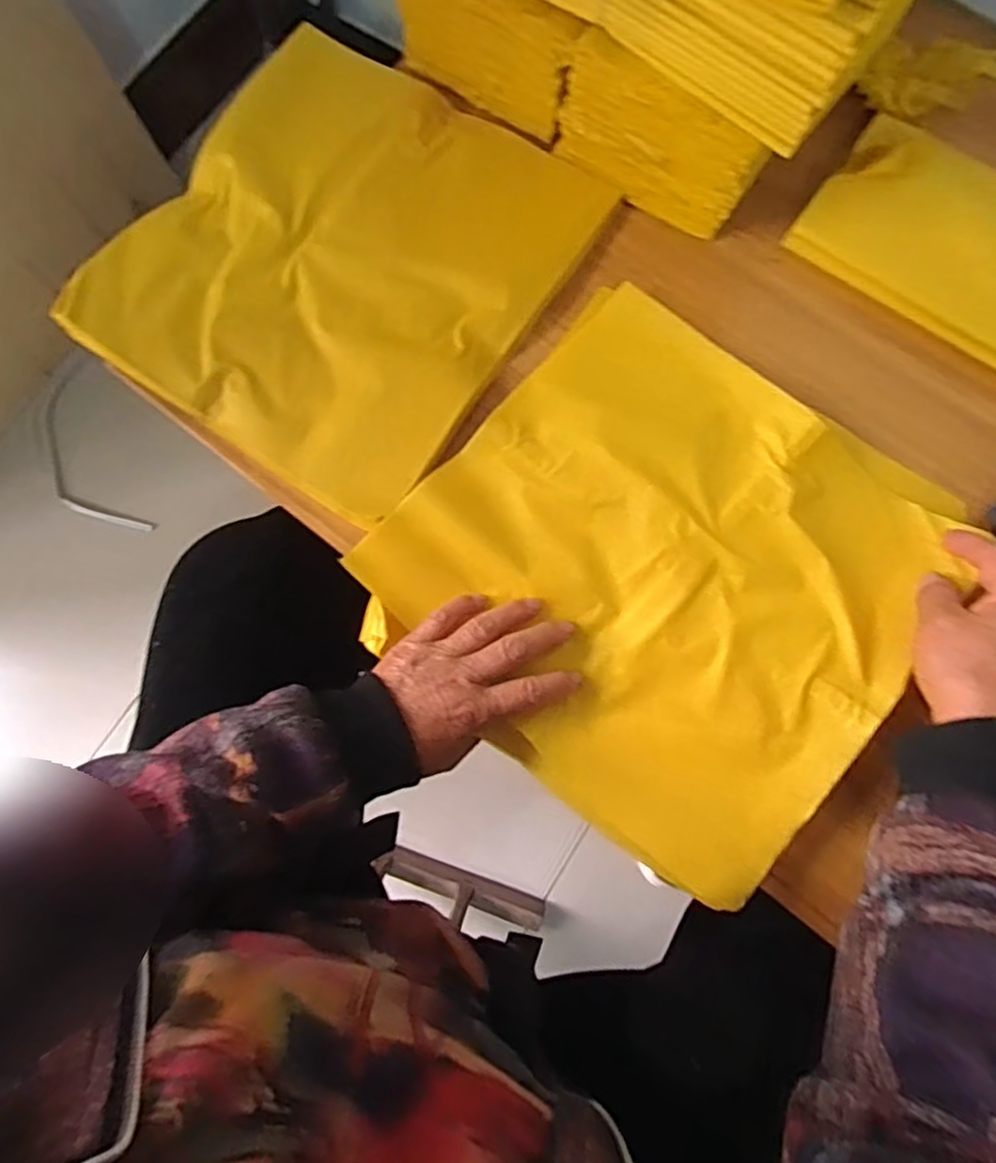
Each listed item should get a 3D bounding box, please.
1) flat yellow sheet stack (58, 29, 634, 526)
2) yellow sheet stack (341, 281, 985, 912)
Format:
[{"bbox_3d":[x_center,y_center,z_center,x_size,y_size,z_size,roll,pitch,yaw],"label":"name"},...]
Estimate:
[{"bbox_3d":[-0.113,-0.240,0.494,0.290,0.020,0.319,32,81,7],"label":"flat yellow sheet stack"},{"bbox_3d":[0.106,-0.008,0.435,0.306,0.023,0.300,39,82,8],"label":"yellow sheet stack"}]

